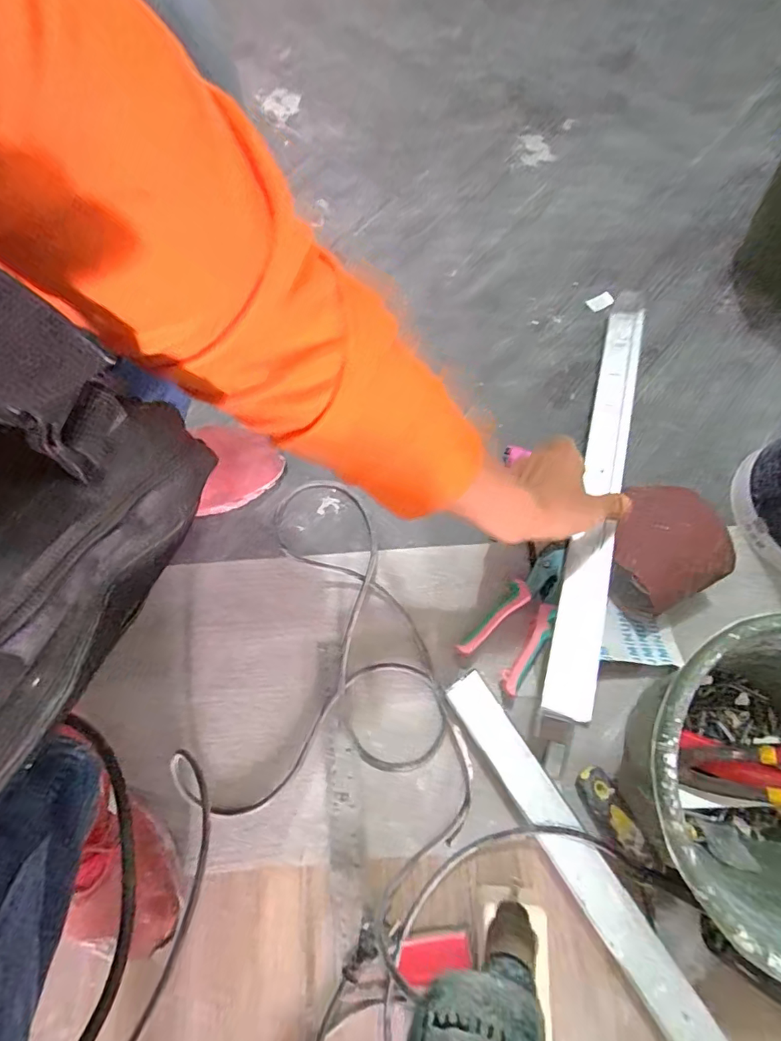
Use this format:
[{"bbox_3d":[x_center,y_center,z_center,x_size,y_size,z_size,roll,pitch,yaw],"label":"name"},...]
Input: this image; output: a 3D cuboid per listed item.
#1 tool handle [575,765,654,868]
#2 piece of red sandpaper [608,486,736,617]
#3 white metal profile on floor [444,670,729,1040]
[{"bbox_3d":[0.212,0.281,0.458,0.033,0.023,0.092,-30,73,-8],"label":"tool handle"},{"bbox_3d":[0.280,0.029,0.517,0.126,0.071,0.116,-28,75,-9],"label":"piece of red sandpaper"},{"bbox_3d":[0.194,0.344,0.431,0.040,0.037,0.450,-32,73,-9],"label":"white metal profile on floor"}]

